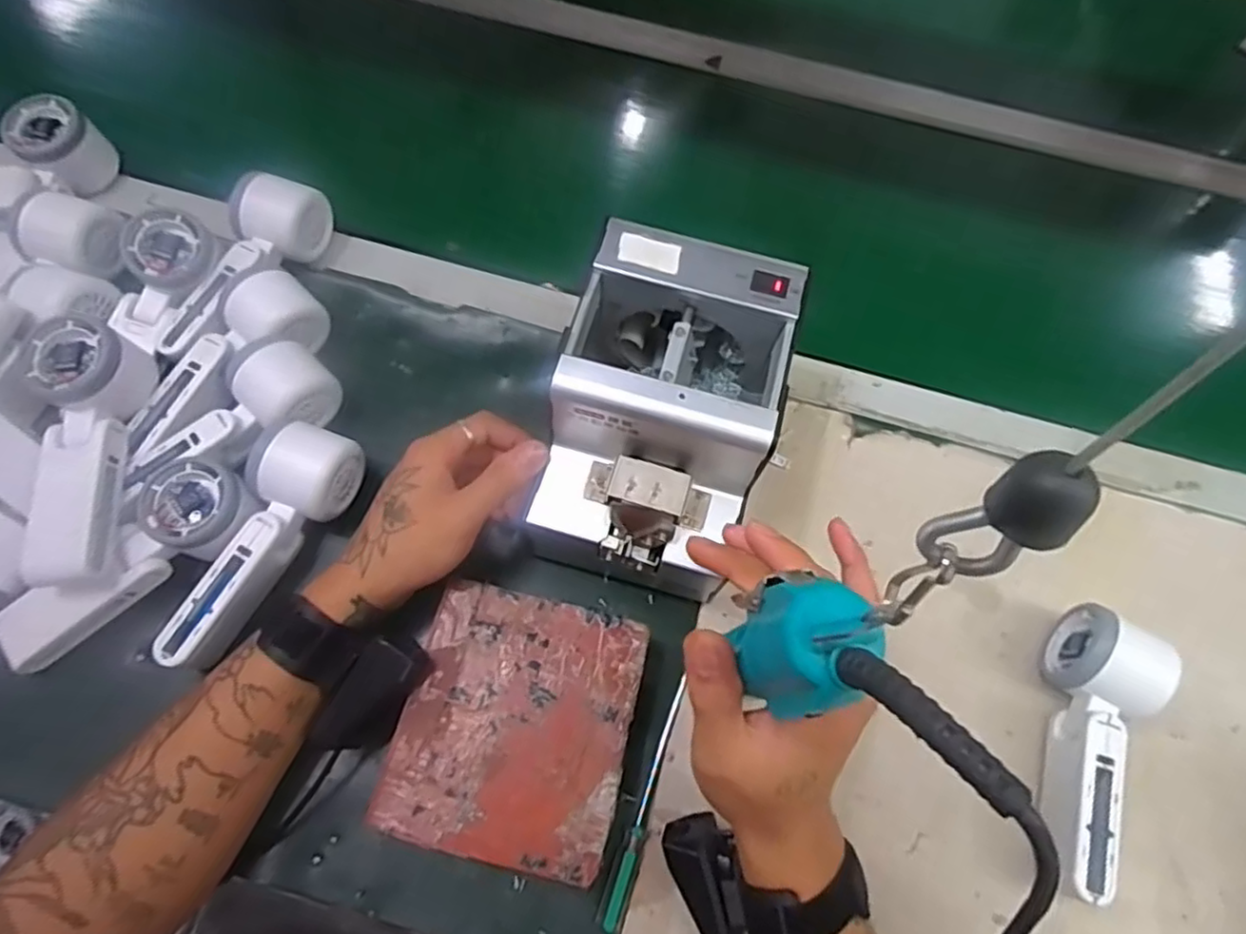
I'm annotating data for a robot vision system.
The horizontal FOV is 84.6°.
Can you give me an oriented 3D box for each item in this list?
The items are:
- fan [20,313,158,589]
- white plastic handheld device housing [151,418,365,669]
[{"bbox_3d":[-0.343,-0.010,0.437,0.053,0.050,0.166,-3,79,-3],"label":"fan"},{"bbox_3d":[-0.235,0.046,0.435,0.051,0.048,0.162,25,68,8],"label":"white plastic handheld device housing"}]

